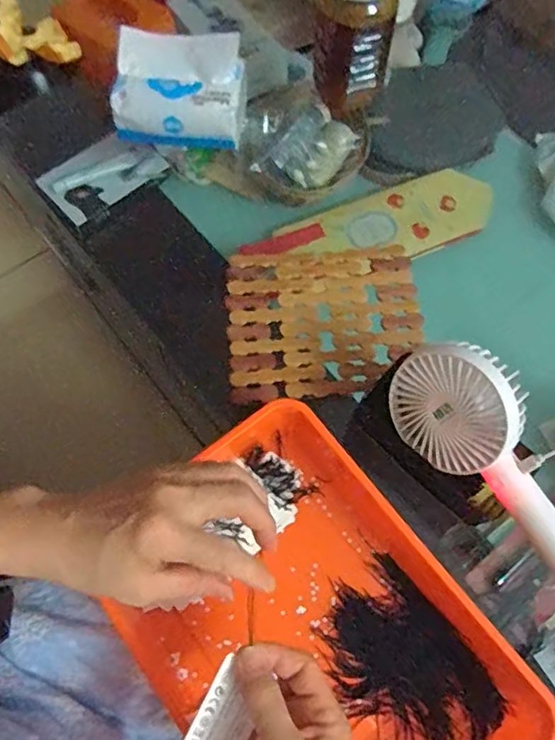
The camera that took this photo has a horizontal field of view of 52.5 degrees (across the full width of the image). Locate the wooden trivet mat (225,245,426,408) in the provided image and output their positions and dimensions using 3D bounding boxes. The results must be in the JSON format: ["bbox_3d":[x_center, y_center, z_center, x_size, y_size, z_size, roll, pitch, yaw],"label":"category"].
[{"bbox_3d":[0.046,-0.050,0.559,0.190,0.008,0.154,-4,69,-3],"label":"wooden trivet mat"}]

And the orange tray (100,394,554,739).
[{"bbox_3d":[0.021,0.201,0.419,0.246,0.065,0.303,-38,74,-14],"label":"orange tray"}]

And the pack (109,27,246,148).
[{"bbox_3d":[-0.107,-0.307,0.618,0.138,0.068,0.093,1,69,0],"label":"pack"}]

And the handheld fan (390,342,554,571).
[{"bbox_3d":[0.169,0.066,0.425,0.042,0.093,0.195,-26,73,-43],"label":"handheld fan"}]

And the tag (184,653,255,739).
[{"bbox_3d":[-0.031,0.203,0.326,0.033,0.004,0.063,34,76,-20],"label":"tag"}]

